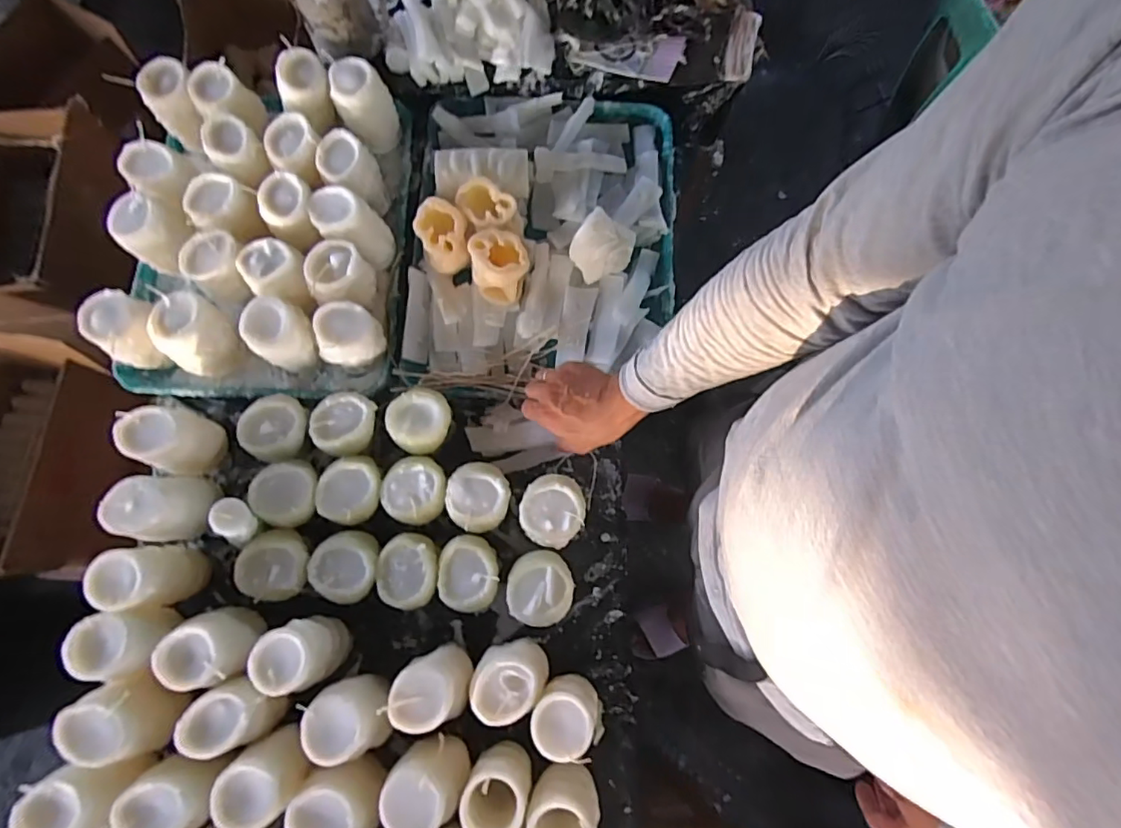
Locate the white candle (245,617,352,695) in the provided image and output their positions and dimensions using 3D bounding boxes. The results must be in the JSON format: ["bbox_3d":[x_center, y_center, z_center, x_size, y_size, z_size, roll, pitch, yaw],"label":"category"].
[{"bbox_3d":[-0.269,0.250,0.573,0.066,0.089,0.063,0,76,0],"label":"white candle"}]

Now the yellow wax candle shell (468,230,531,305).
[{"bbox_3d":[-0.073,-0.176,0.672,0.066,0.079,0.064,0,76,0],"label":"yellow wax candle shell"}]

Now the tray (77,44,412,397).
[{"bbox_3d":[-0.375,-0.237,0.698,0.328,0.114,0.418,2,76,1],"label":"tray"}]

